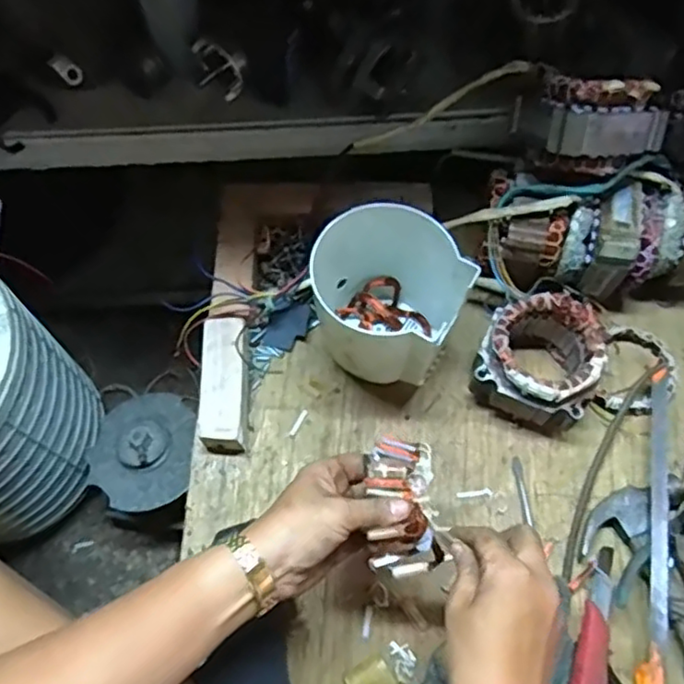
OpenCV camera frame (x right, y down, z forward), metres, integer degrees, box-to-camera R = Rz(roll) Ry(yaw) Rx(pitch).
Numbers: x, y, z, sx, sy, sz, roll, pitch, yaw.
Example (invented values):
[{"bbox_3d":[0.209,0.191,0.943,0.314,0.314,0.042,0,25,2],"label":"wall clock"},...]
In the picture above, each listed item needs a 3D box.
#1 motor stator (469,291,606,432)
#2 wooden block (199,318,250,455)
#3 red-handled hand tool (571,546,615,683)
[{"bbox_3d":[0.183,0.017,0.623,0.101,0.080,0.109,-1,66,2],"label":"motor stator"},{"bbox_3d":[-0.114,0.041,0.640,0.041,0.036,0.125,-4,66,1],"label":"wooden block"},{"bbox_3d":[0.202,0.242,0.528,0.035,0.027,0.185,21,43,11],"label":"red-handled hand tool"}]

